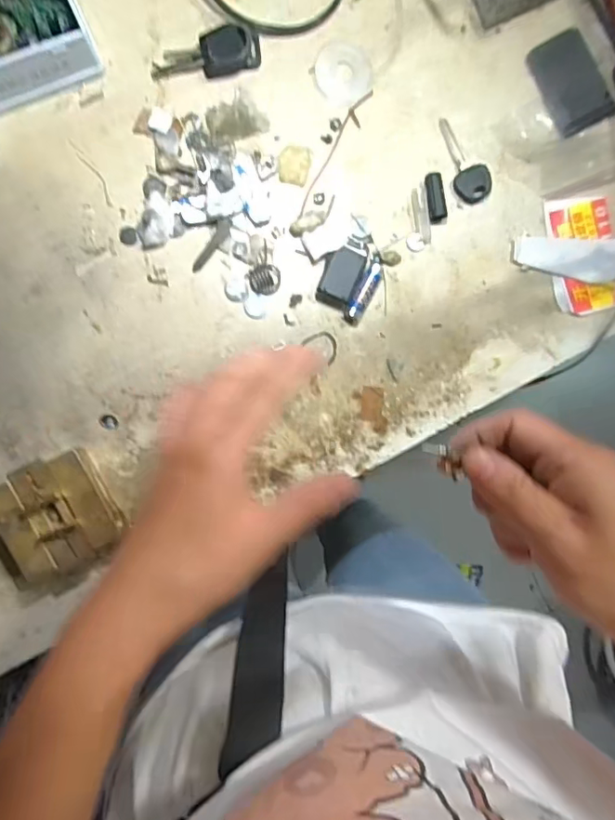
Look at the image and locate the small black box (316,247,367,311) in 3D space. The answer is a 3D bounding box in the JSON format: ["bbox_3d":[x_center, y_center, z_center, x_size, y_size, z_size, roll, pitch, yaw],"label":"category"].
[{"bbox_3d":[0.028,-0.113,0.450,0.029,0.014,0.047,20,90,-7],"label":"small black box"}]

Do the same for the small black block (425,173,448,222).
[{"bbox_3d":[0.111,-0.183,0.456,0.017,0.009,0.040,-9,93,-6],"label":"small black block"}]

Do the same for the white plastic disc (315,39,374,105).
[{"bbox_3d":[0.031,-0.286,0.450,0.047,0.004,0.052,2,92,-7],"label":"white plastic disc"}]

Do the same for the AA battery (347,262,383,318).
[{"bbox_3d":[0.049,-0.101,0.453,0.014,0.015,0.050,29,89,-7],"label":"AA battery"}]

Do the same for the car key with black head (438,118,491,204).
[{"bbox_3d":[0.130,-0.213,0.457,0.028,0.012,0.074,-35,96,-4],"label":"car key with black head"}]

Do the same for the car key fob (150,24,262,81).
[{"bbox_3d":[-0.081,-0.285,0.429,0.089,0.019,0.029,-15,94,-6],"label":"car key fob"}]

